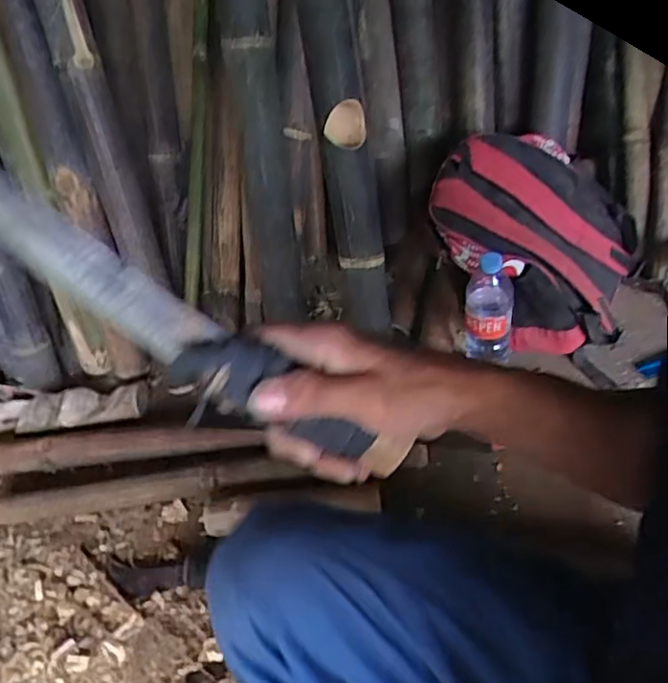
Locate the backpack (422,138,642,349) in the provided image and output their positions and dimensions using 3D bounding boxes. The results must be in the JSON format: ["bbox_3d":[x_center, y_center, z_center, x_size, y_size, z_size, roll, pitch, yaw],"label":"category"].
[{"bbox_3d":[0.333,-0.175,1.043,0.330,0.205,0.343,14,49,21],"label":"backpack"}]

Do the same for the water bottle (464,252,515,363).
[{"bbox_3d":[0.239,-0.049,0.947,0.075,0.205,0.066,-1,45,10],"label":"water bottle"}]

